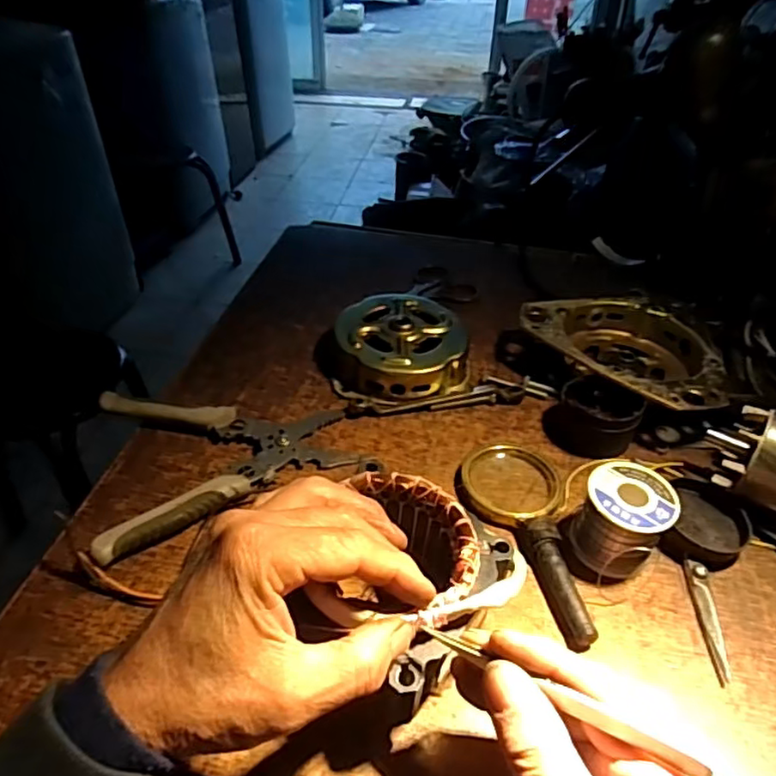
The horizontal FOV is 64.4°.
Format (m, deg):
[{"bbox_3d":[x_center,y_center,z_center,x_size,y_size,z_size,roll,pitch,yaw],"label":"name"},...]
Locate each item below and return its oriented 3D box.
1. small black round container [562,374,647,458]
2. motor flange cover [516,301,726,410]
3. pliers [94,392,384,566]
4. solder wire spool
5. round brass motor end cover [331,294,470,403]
[{"bbox_3d":[0.158,0.021,0.460,0.056,0.037,0.057,0,40,0],"label":"small black round container"},{"bbox_3d":[0.208,-0.033,0.519,0.149,0.039,0.170,-31,49,-32],"label":"motor flange cover"},{"bbox_3d":[-0.115,0.039,0.434,0.176,0.026,0.127,-19,43,-21],"label":"pliers"},{"bbox_3d":[0.147,0.084,0.386,0.050,0.051,0.052,0,40,0],"label":"solder wire spool"},{"bbox_3d":[0.012,-0.039,0.518,0.106,0.037,0.114,2,40,2],"label":"round brass motor end cover"}]

